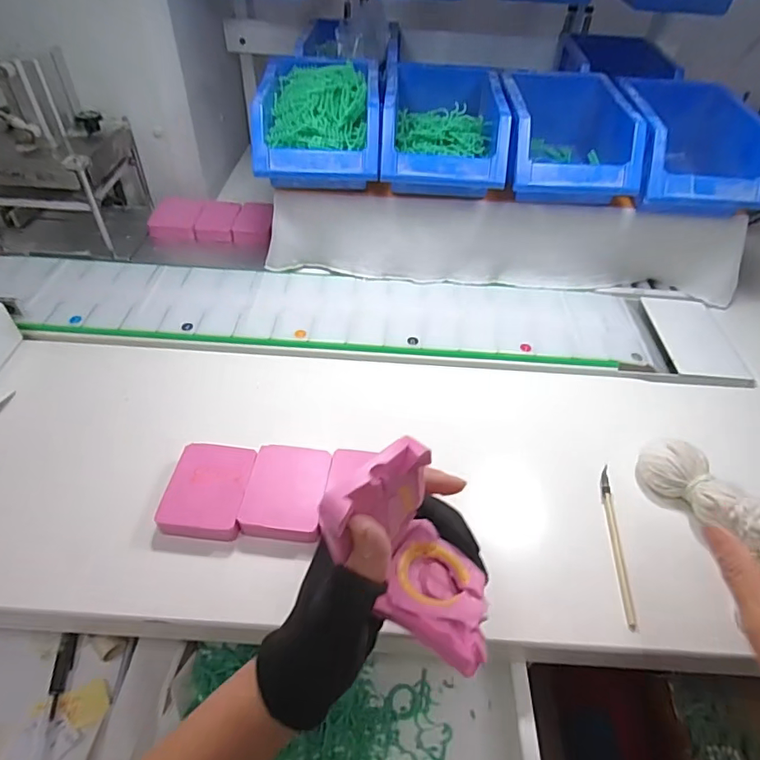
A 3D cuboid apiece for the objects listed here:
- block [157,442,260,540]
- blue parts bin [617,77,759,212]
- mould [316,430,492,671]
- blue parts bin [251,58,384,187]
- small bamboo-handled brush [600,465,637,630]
[{"bbox_3d":[-0.128,0.082,0.379,0.057,0.015,0.070,6,47,3],"label":"block"},{"bbox_3d":[0.323,-0.249,0.540,0.129,0.082,0.181,4,47,1],"label":"blue parts bin"},{"bbox_3d":[0.021,0.090,0.248,0.048,0.123,0.062,-3,34,44],"label":"mould"},{"bbox_3d":[-0.064,-0.278,0.540,0.121,0.081,0.177,0,47,-3],"label":"blue parts bin"},{"bbox_3d":[0.177,0.119,0.377,0.007,0.008,0.126,8,47,5],"label":"small bamboo-handled brush"}]

